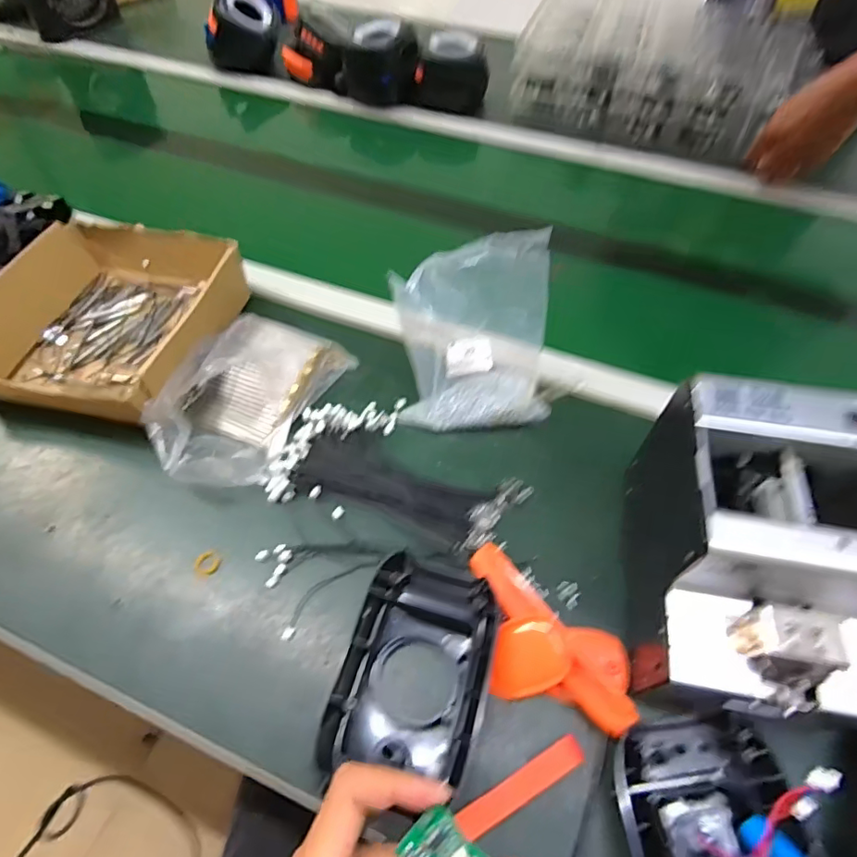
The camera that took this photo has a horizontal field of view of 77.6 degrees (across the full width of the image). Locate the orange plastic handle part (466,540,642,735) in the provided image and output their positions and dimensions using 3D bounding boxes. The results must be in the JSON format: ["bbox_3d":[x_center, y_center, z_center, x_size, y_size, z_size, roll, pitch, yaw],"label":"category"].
[{"bbox_3d":[0.076,0.154,0.380,0.142,0.033,0.079,36,61,22],"label":"orange plastic handle part"}]

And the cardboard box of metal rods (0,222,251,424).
[{"bbox_3d":[-0.323,-0.112,0.544,0.218,0.069,0.229,10,55,5],"label":"cardboard box of metal rods"}]

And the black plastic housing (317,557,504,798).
[{"bbox_3d":[-0.008,0.166,0.371,0.098,0.041,0.155,11,56,8],"label":"black plastic housing"}]

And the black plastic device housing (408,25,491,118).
[{"bbox_3d":[0.038,-0.584,0.879,0.123,0.095,0.066,12,55,7],"label":"black plastic device housing"}]

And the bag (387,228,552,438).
[{"bbox_3d":[0.040,-0.076,0.469,0.132,0.141,0.089,-6,56,-4],"label":"bag"}]

